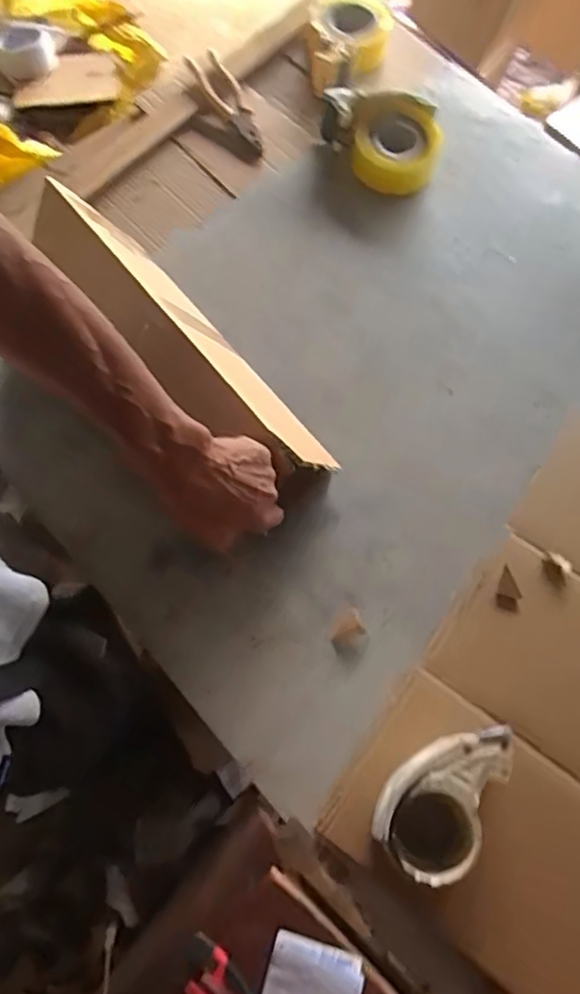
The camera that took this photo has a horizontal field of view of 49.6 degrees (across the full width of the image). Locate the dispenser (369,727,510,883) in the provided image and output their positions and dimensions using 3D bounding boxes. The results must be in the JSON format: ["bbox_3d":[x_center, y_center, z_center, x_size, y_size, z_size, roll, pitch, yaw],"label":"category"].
[{"bbox_3d":[0.143,0.284,0.614,0.098,0.070,0.156,25,71,10],"label":"dispenser"}]

